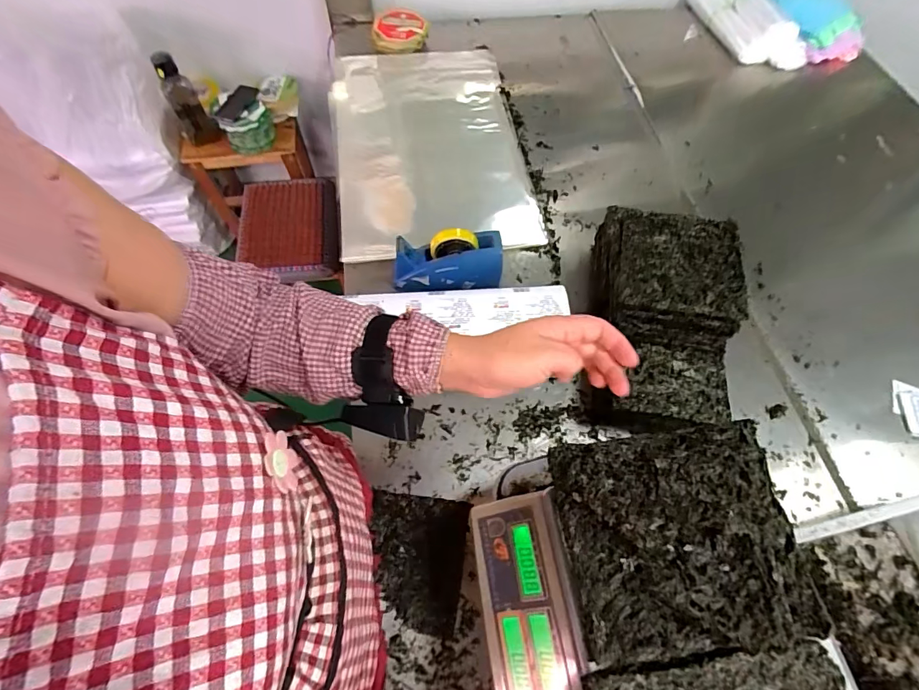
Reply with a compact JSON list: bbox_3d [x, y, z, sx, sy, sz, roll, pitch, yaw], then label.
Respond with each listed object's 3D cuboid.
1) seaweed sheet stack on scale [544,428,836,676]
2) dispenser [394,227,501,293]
[{"bbox_3d":[0.196,0.167,0.394,0.196,0.038,0.180,-5,63,-5],"label":"seaweed sheet stack on scale"},{"bbox_3d":[-0.023,-0.156,0.856,0.203,0.110,0.079,-3,63,-4],"label":"dispenser"}]

